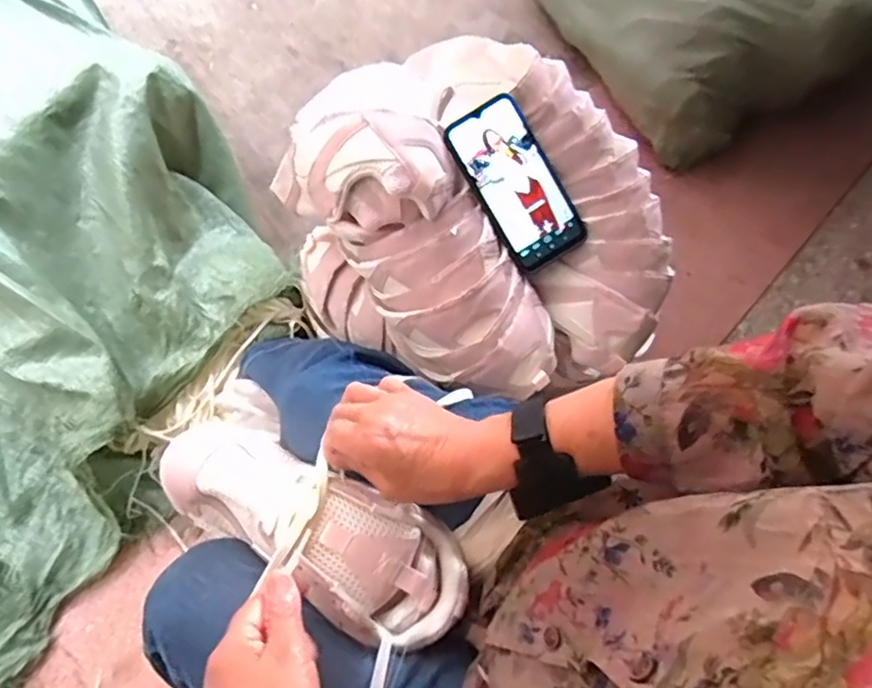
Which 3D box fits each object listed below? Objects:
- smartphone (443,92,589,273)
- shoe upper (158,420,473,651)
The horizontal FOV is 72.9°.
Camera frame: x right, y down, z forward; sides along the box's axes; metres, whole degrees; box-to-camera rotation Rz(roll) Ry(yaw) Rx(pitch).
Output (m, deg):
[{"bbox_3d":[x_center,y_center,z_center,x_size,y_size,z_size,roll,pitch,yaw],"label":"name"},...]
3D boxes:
[{"bbox_3d":[0.081,-0.156,0.582,0.082,0.009,0.166,-33,100,0],"label":"smartphone"},{"bbox_3d":[-0.089,0.131,0.429,0.239,0.051,0.089,29,71,5],"label":"shoe upper"}]

